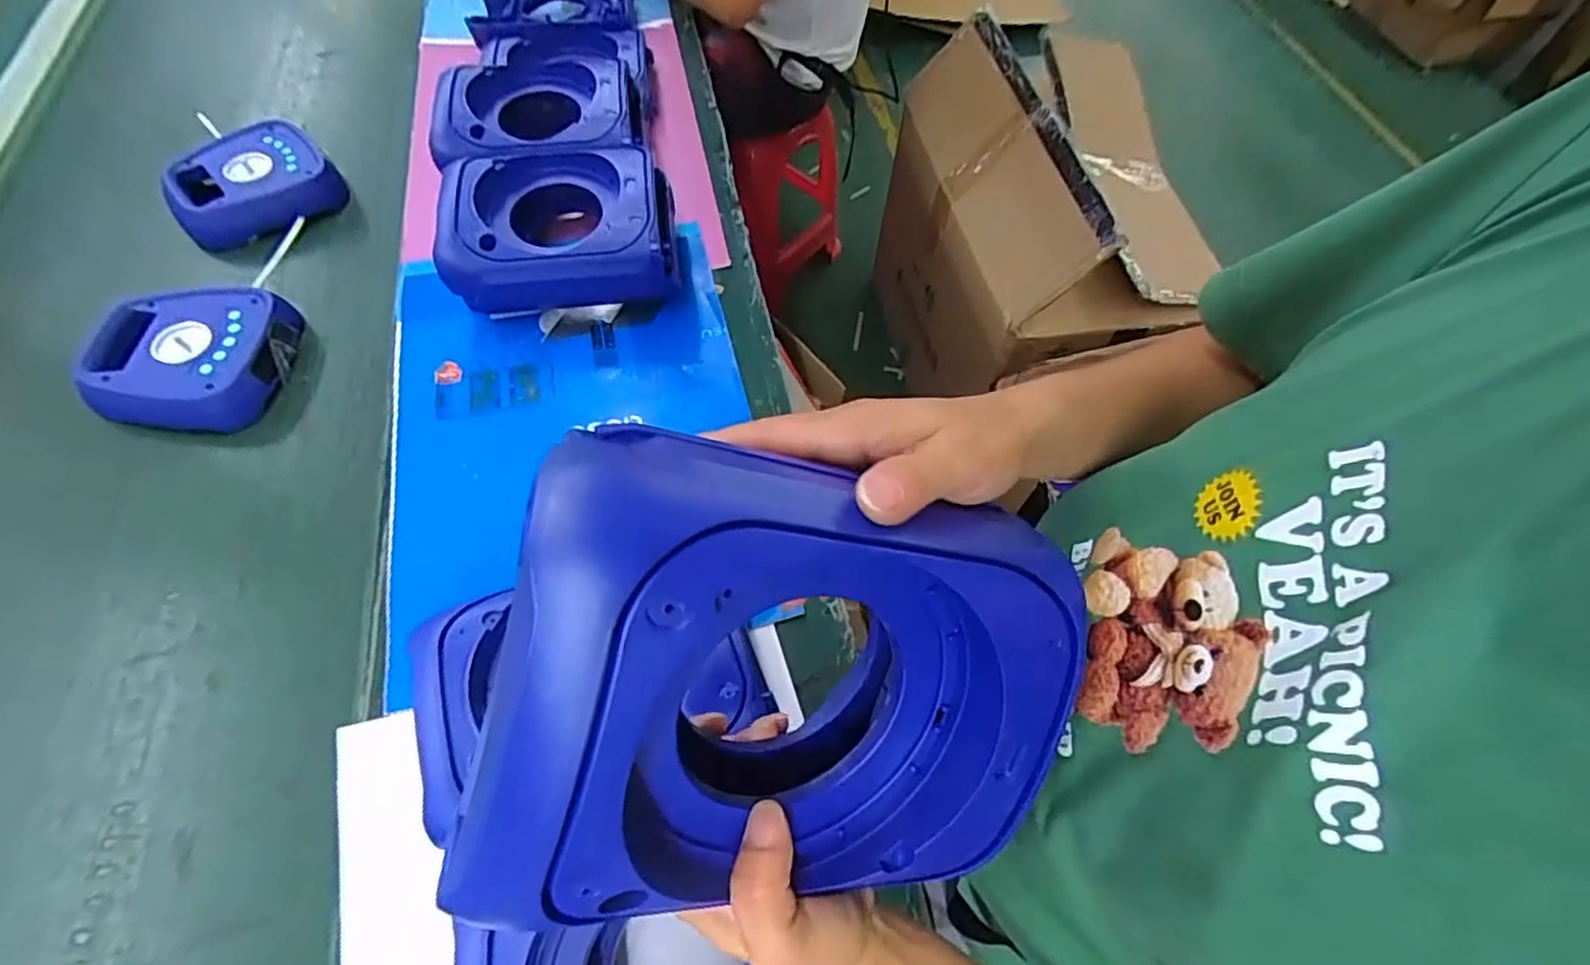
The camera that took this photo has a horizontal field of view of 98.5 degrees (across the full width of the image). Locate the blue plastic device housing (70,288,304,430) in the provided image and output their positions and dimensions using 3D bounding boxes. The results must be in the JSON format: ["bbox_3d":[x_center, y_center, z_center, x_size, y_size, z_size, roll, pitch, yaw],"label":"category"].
[{"bbox_3d":[-0.593,-0.127,0.688,0.159,0.061,0.161,7,60,3],"label":"blue plastic device housing"}]

